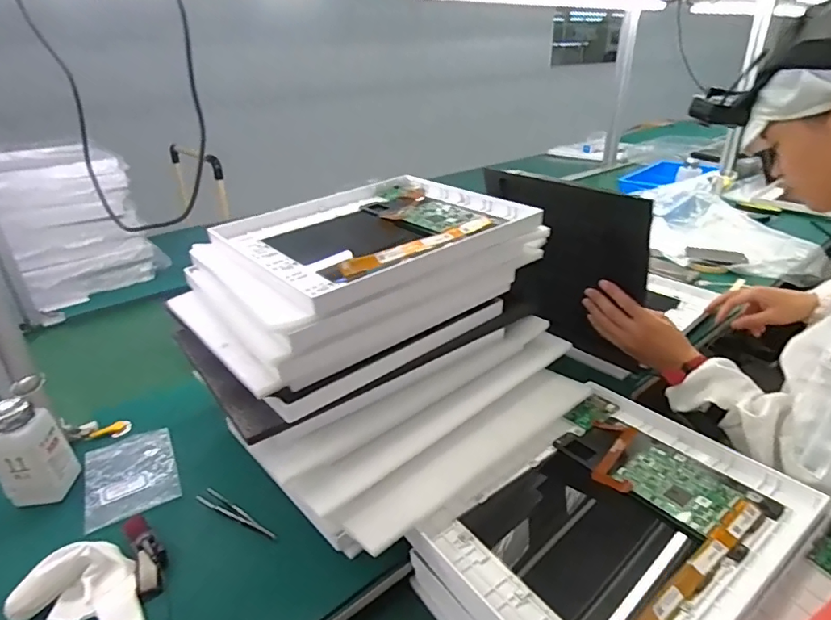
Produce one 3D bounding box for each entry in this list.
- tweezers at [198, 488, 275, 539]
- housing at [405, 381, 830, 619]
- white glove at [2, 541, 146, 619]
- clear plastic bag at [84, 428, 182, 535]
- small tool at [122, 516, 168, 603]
[{"bbox_3d":[-0.195,0.220,0.534,0.112,0.007,0.019,14,32,29],"label":"tweezers"},{"bbox_3d":[0.185,0.190,0.455,0.316,0.033,0.226,-22,33,-33],"label":"housing"},{"bbox_3d":[-0.297,0.255,0.453,0.114,0.035,0.074,5,28,14],"label":"white glove"},{"bbox_3d":[-0.344,0.199,0.598,0.095,0.011,0.135,-16,31,-25],"label":"clear plastic bag"},{"bbox_3d":[-0.268,0.240,0.490,0.029,0.019,0.095,-20,32,-31],"label":"small tool"}]

